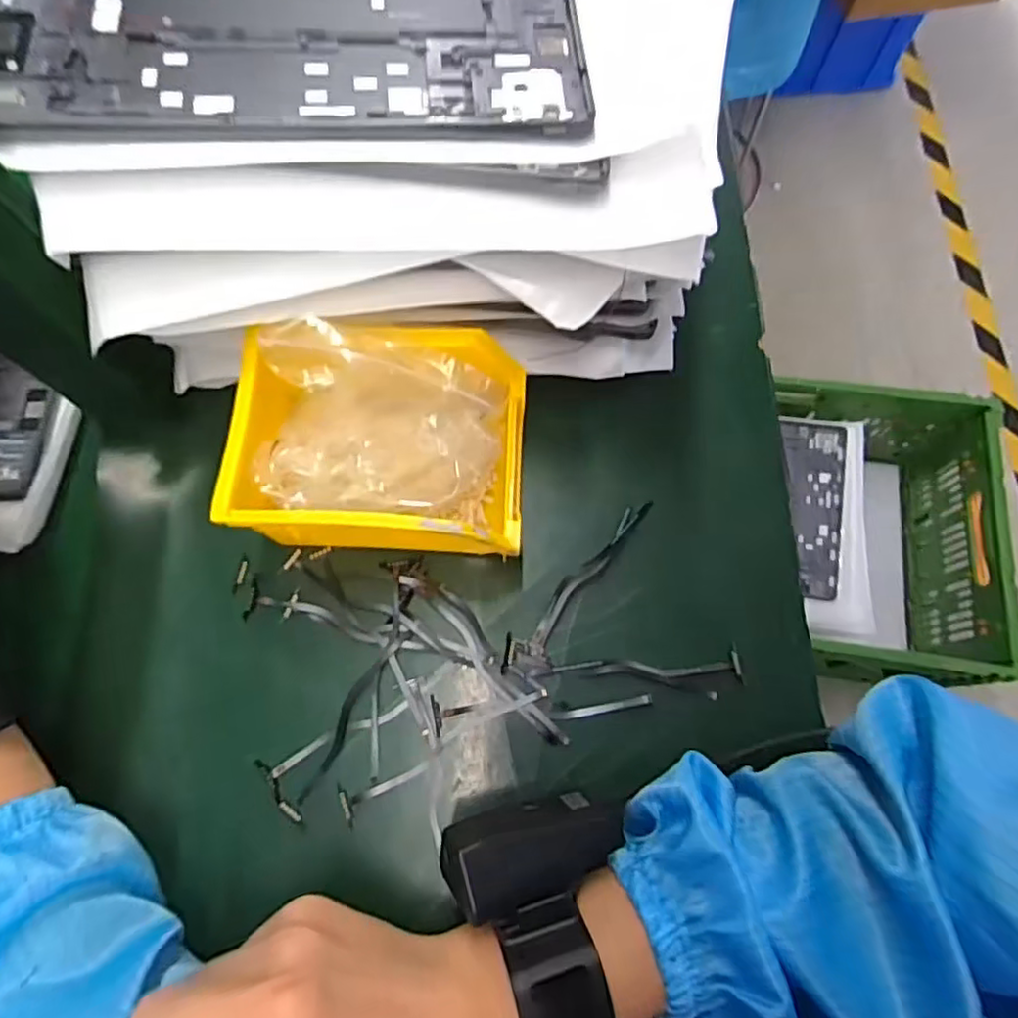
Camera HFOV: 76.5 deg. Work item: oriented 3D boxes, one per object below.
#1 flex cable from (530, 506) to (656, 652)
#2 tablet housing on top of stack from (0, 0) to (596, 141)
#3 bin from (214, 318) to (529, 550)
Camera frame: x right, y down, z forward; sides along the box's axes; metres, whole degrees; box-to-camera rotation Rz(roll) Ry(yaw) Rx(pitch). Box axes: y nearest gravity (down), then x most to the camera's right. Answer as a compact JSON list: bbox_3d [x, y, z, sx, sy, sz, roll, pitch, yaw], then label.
[{"bbox_3d":[0.043,0.033,0.351,0.014,0.008,0.103,37,75,11],"label":"flex cable"},{"bbox_3d":[-0.096,-0.232,0.291,0.248,0.006,0.166,-2,70,-5],"label":"tablet housing on top of stack"},{"bbox_3d":[-0.061,-0.031,0.330,0.134,0.088,0.101,2,72,0],"label":"bin"}]

